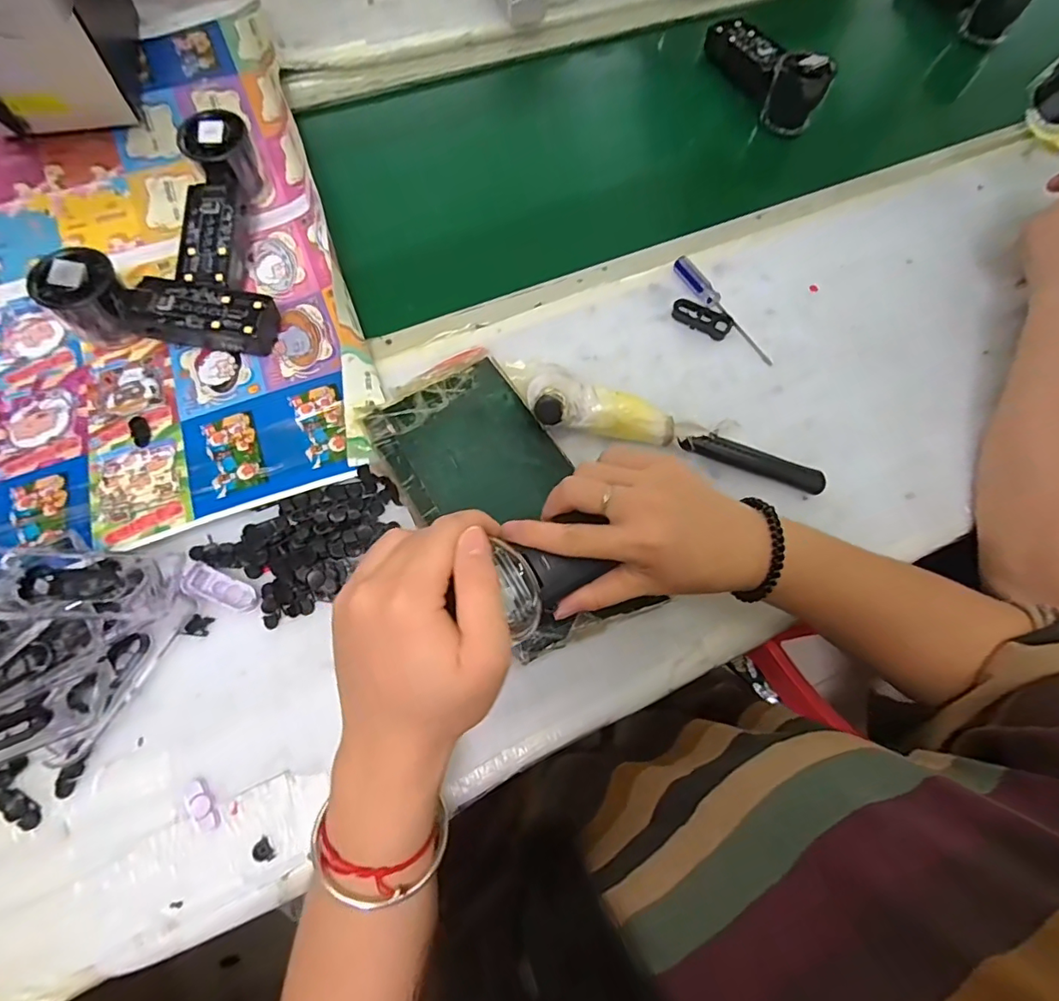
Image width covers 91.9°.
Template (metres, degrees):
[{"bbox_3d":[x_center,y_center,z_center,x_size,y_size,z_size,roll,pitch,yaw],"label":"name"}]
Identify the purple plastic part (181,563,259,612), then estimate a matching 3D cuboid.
[{"bbox_3d":[-0.204,0.058,0.337,0.050,0.006,0.018,23,69,8],"label":"purple plastic part"}]

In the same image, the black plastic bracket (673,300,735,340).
[{"bbox_3d":[0.145,-0.154,0.429,0.050,0.012,0.024,29,69,10],"label":"black plastic bracket"}]

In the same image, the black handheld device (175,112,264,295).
[{"bbox_3d":[-0.261,-0.246,0.428,0.053,0.053,0.149,-7,68,-5],"label":"black handheld device"}]

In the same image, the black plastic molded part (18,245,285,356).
[{"bbox_3d":[-0.286,-0.152,0.401,0.156,0.052,0.052,6,67,0],"label":"black plastic molded part"}]

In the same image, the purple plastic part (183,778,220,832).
[{"bbox_3d":[-0.189,0.175,0.294,0.013,0.005,0.030,-32,72,-14],"label":"purple plastic part"}]

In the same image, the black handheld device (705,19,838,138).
[{"bbox_3d":[0.250,-0.470,0.543,0.047,0.052,0.162,-19,69,-9],"label":"black handheld device"}]

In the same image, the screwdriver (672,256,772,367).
[{"bbox_3d":[0.162,-0.161,0.431,0.015,0.011,0.120,-29,71,-13],"label":"screwdriver"}]

